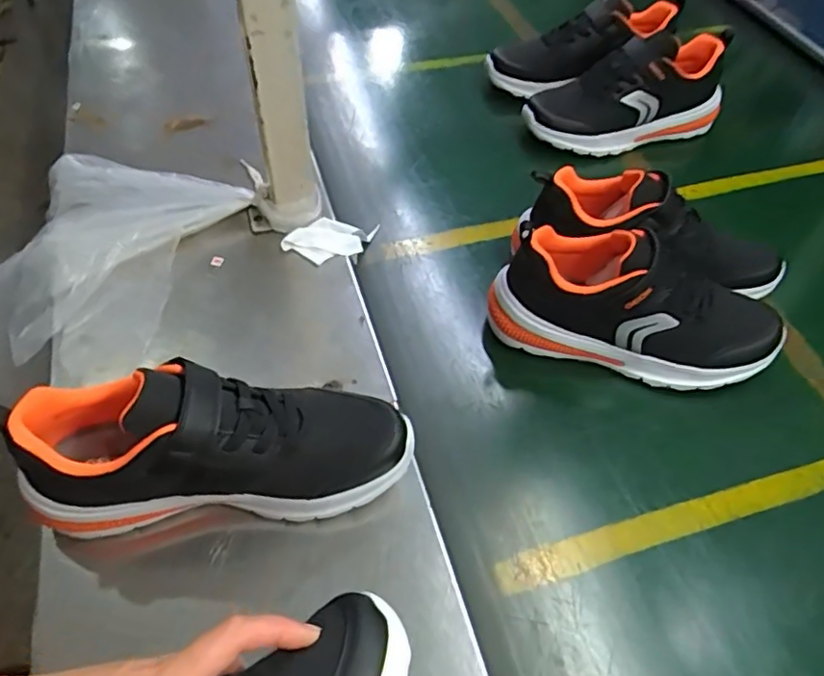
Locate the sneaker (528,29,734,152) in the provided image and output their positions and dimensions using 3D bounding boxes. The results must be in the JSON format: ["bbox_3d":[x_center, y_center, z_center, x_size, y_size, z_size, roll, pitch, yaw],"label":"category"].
[{"bbox_3d":[0.268,-0.302,0.760,0.241,0.130,0.089,-15,55,-13],"label":"sneaker"}]

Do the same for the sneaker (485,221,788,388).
[{"bbox_3d":[0.197,-0.025,0.536,0.245,0.122,0.090,8,54,4],"label":"sneaker"}]

